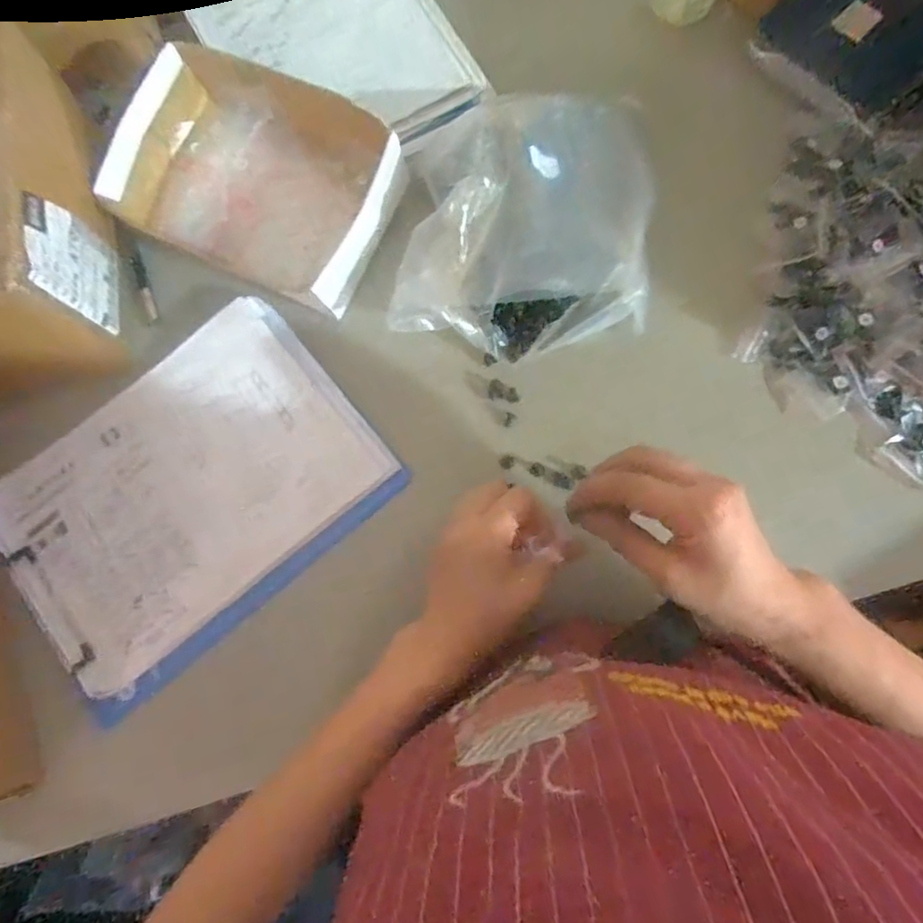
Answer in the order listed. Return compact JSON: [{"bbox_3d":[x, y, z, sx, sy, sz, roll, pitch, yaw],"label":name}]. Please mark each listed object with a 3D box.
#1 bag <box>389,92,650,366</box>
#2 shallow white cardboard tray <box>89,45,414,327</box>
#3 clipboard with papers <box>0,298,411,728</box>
[{"bbox_3d":[0.049,-0.193,0.486,0.207,0.086,0.202,-1,77,1],"label":"bag"},{"bbox_3d":[-0.177,-0.236,0.497,0.236,0.043,0.176,25,100,4],"label":"shallow white cardboard tray"},{"bbox_3d":[-0.228,0.023,0.484,0.296,0.011,0.229,-39,79,-7],"label":"clipboard with papers"}]

